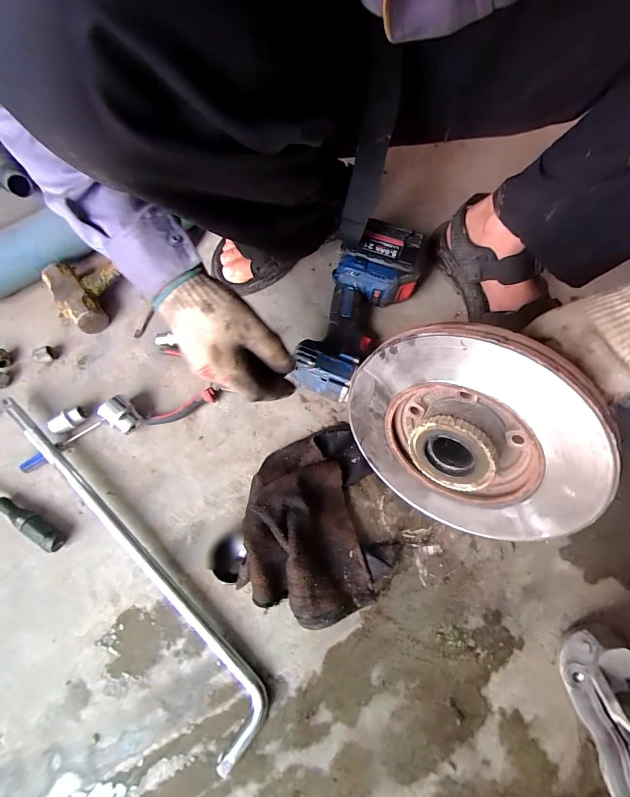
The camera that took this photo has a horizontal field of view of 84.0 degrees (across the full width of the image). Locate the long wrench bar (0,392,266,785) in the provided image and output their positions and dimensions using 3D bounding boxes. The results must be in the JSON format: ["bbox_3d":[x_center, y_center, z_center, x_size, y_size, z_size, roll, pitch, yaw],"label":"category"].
[{"bbox_3d":[-0.250,0.193,0.421,0.511,0.031,0.074,42,77,12],"label":"long wrench bar"}]

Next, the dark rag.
[{"bbox_3d":[0.005,0.145,0.421,0.169,0.060,0.215,3,72,1],"label":"dark rag"}]

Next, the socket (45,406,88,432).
[{"bbox_3d":[-0.332,0.029,0.469,0.046,0.025,0.020,-30,75,-9],"label":"socket"}]

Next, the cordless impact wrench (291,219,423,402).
[{"bbox_3d":[0.062,-0.119,0.498,0.120,0.078,0.256,21,72,6],"label":"cordless impact wrench"}]

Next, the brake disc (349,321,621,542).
[{"bbox_3d":[0.144,0.040,0.351,0.233,0.231,0.040,8,37,40],"label":"brake disc"}]

